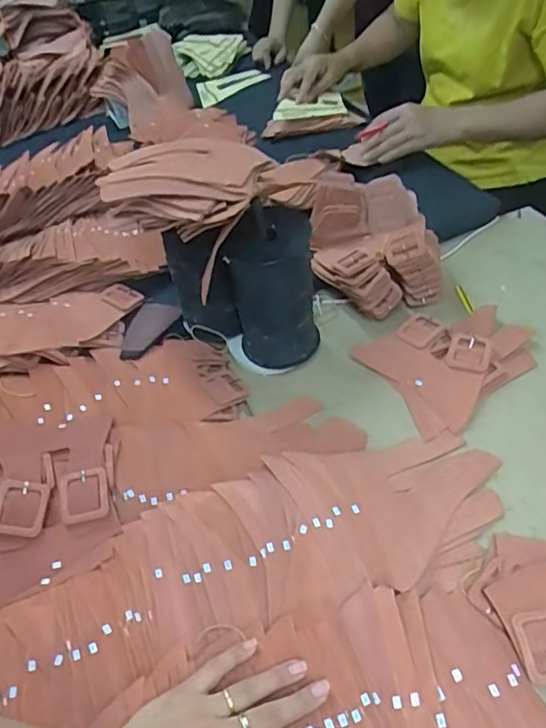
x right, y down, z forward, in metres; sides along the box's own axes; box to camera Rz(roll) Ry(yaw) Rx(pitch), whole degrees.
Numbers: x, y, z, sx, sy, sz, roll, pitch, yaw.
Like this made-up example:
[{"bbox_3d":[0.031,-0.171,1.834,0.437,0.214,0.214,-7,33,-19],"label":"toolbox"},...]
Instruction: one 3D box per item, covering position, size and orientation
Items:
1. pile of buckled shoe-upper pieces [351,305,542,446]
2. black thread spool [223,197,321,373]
[{"bbox_3d":[0.216,-0.007,0.679,0.180,0.025,0.154,-22,47,-15],"label":"pile of buckled shoe-upper pieces"},{"bbox_3d":[0.005,-0.078,0.668,0.086,0.185,0.079,-4,45,4],"label":"black thread spool"}]

